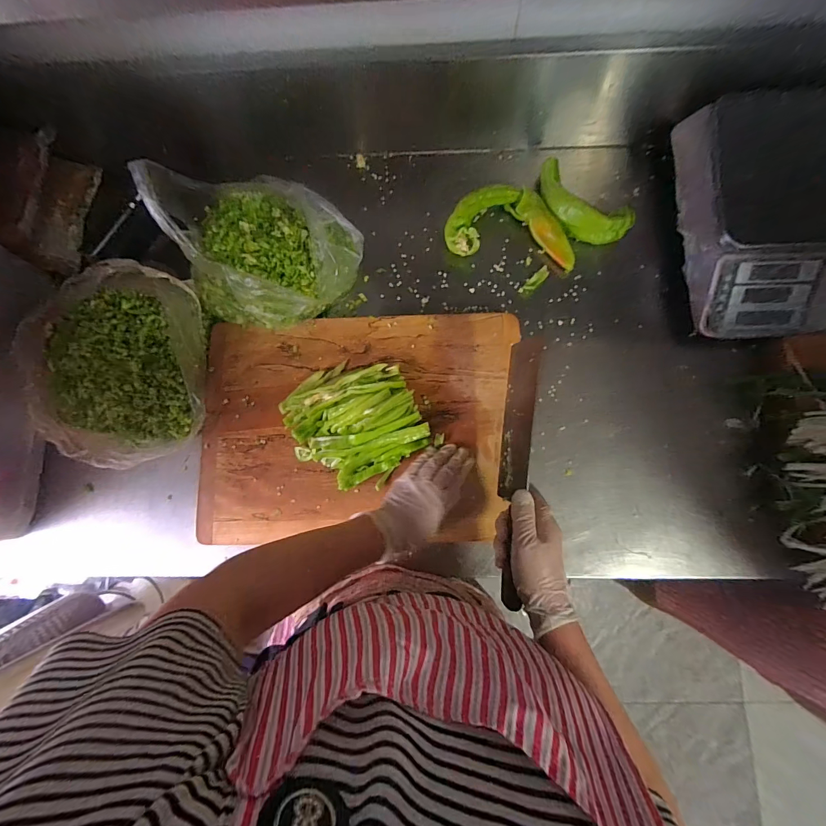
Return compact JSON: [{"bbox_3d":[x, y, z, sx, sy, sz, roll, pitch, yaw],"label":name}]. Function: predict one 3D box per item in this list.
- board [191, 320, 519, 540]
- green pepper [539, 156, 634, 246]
[{"bbox_3d":[-0.085,0.013,0.548,0.461,0.031,0.331,-2,81,2],"label":"board"},{"bbox_3d":[0.277,-0.336,0.611,0.162,0.034,0.068,37,84,7],"label":"green pepper"}]

